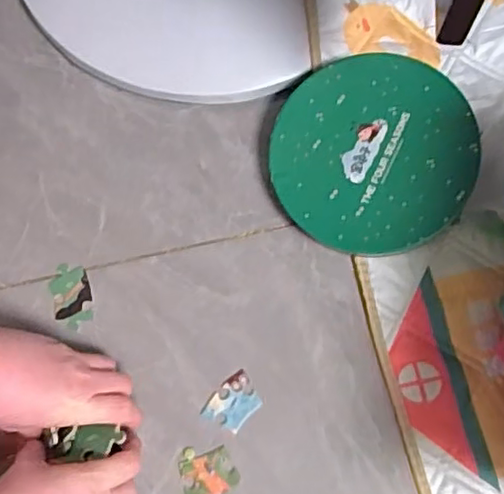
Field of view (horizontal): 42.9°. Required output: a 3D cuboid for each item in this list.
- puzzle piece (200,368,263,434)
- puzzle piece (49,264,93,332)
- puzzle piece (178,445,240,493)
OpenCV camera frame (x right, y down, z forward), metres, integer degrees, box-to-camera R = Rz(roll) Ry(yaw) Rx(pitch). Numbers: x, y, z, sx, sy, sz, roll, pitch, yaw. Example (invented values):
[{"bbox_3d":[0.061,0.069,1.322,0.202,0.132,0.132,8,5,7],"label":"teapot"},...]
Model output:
[{"bbox_3d":[-0.015,0.130,0.535,0.034,0.004,0.047,41,78,11],"label":"puzzle piece"},{"bbox_3d":[-0.158,0.042,0.561,0.034,0.005,0.059,-17,74,-5],"label":"puzzle piece"},{"bbox_3d":[-0.035,0.185,0.519,0.044,0.004,0.048,-16,74,-5],"label":"puzzle piece"}]

